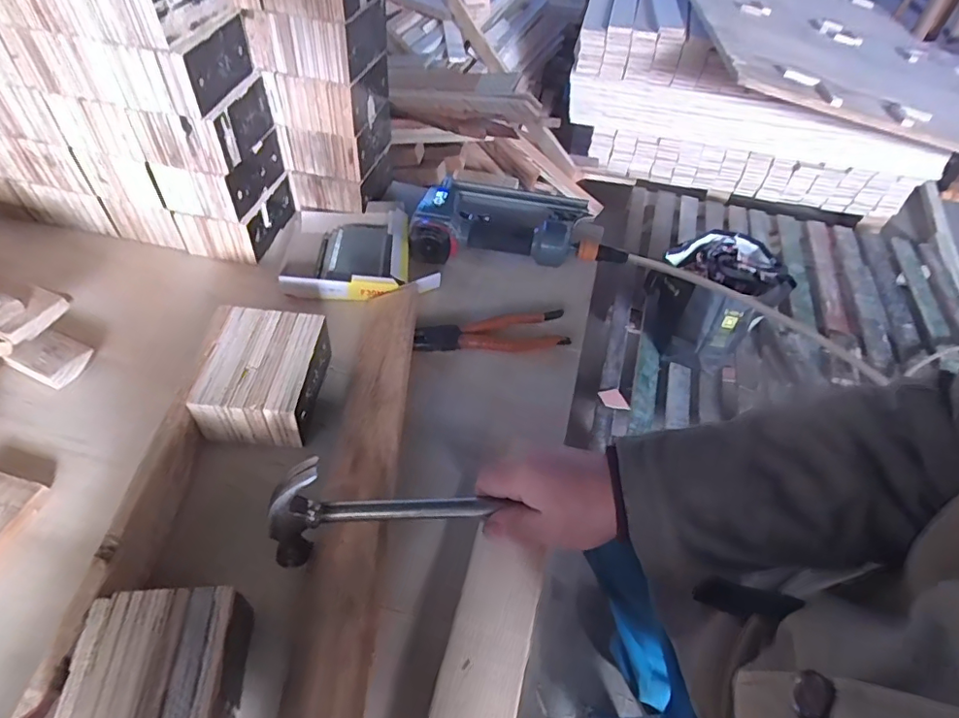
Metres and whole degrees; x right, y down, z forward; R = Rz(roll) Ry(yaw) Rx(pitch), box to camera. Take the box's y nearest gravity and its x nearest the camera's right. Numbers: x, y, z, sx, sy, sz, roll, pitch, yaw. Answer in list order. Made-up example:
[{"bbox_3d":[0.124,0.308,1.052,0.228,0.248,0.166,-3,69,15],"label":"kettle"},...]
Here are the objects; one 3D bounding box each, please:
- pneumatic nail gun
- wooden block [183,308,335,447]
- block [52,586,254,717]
[{"bbox_3d":[0.056,-0.182,0.709,0.268,0.058,0.159,8,48,1],"label":"pneumatic nail gun"},{"bbox_3d":[-0.202,0.015,0.516,0.095,0.057,0.119,4,48,-2],"label":"wooden block"},{"bbox_3d":[-0.205,0.221,0.345,0.094,0.066,0.123,0,49,-6],"label":"block"}]

